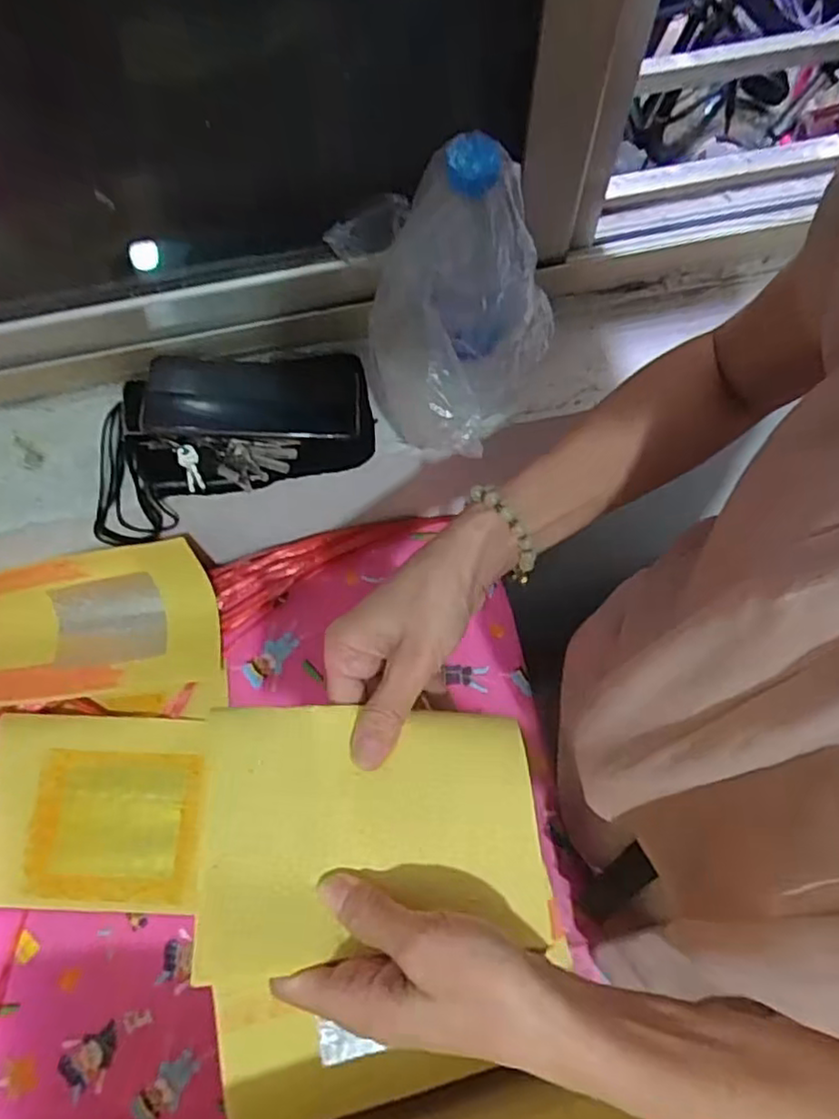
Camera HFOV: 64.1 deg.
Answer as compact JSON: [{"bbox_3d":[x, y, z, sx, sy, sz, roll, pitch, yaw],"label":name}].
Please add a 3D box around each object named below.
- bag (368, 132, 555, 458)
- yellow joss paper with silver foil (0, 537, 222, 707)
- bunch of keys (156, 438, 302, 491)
[{"bbox_3d":[0.029,-0.169,0.464,0.102,0.189,0.137,26,71,10],"label":"bag"},{"bbox_3d":[-0.311,0.065,0.627,0.235,0.057,0.128,-7,69,-2],"label":"yellow joss paper with silver foil"},{"bbox_3d":[-0.152,-0.080,0.547,0.101,0.030,0.040,-11,69,-4],"label":"bunch of keys"}]

